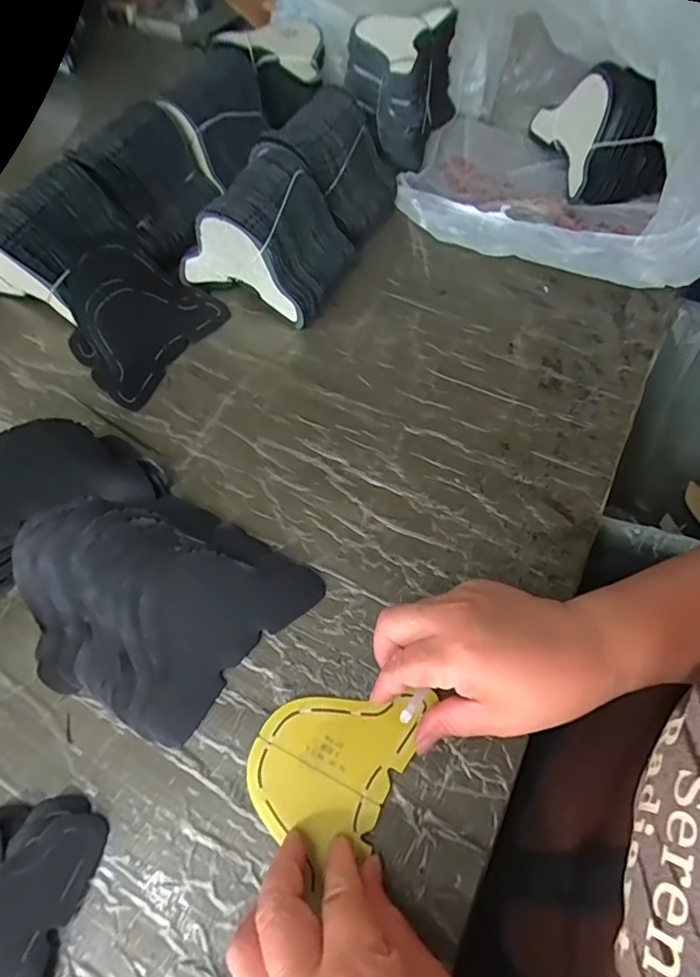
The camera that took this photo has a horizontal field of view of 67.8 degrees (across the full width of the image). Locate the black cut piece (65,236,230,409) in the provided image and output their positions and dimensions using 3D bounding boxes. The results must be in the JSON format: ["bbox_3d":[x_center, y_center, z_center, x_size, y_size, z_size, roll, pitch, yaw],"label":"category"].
[{"bbox_3d":[-0.195,-0.152,0.462,0.118,0.023,0.132,39,65,-10],"label":"black cut piece"}]

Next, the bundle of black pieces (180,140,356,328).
[{"bbox_3d":[-0.075,-0.232,0.474,0.132,0.099,0.101,22,63,12],"label":"bundle of black pieces"}]

